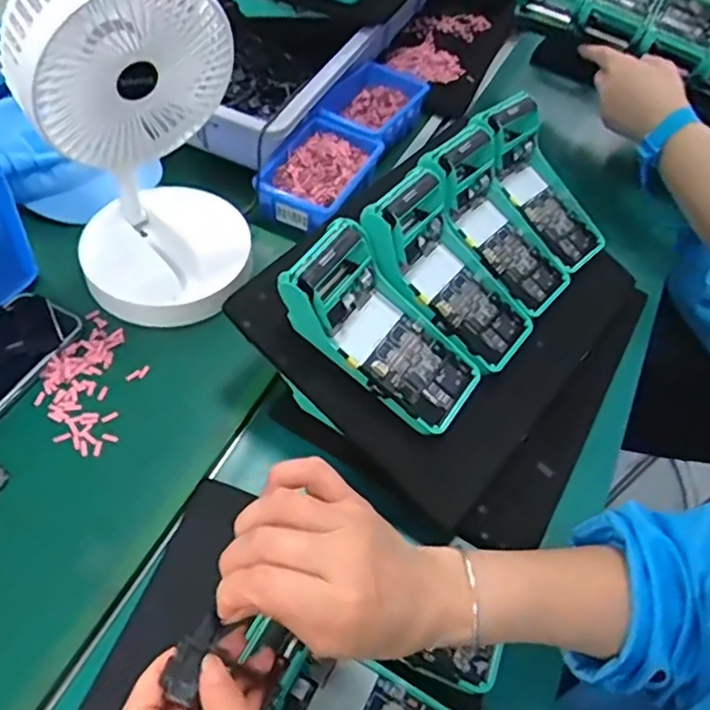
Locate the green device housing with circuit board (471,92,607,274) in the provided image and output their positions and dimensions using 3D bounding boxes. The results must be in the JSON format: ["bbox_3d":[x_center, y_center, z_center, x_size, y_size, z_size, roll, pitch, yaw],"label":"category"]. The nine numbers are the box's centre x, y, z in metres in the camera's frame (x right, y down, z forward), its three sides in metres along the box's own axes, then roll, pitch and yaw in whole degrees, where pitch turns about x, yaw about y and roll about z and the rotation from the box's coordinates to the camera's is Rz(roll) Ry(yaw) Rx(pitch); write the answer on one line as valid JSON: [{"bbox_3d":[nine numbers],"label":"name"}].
[{"bbox_3d":[0.172,-0.160,0.602,0.080,0.053,0.168,-47,109,-31],"label":"green device housing with circuit board"}]

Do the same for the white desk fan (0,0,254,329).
[{"bbox_3d":[-0.168,-0.168,0.513,0.152,0.277,0.143,-7,54,-12],"label":"white desk fan"}]

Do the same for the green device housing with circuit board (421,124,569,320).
[{"bbox_3d":[0.120,-0.116,0.575,0.173,0.058,0.083,52,57,-16],"label":"green device housing with circuit board"}]

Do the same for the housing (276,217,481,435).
[{"bbox_3d":[0.018,-0.017,0.498,0.172,0.062,0.082,44,53,-17],"label":"housing"}]

